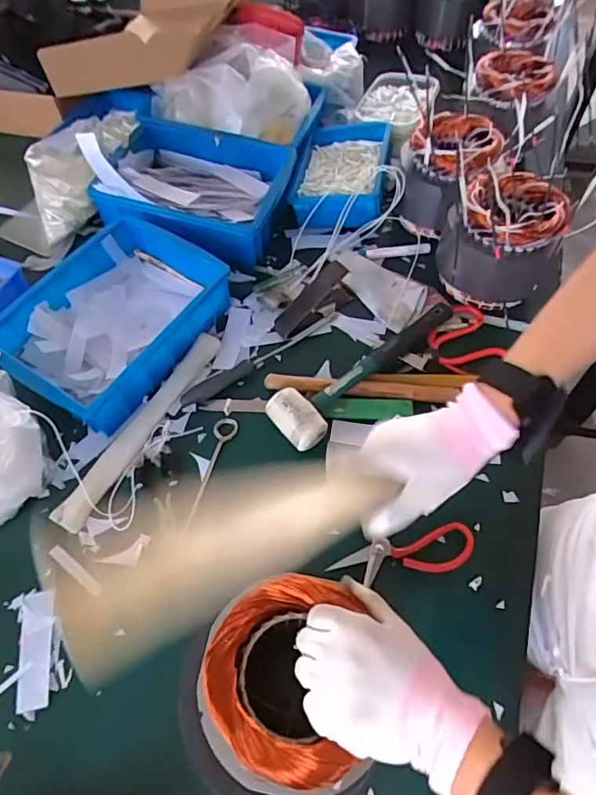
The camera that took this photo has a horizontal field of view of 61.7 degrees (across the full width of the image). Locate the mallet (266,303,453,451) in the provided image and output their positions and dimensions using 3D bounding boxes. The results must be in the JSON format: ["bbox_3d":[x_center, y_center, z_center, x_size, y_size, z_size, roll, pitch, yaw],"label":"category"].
[{"bbox_3d":[0.087,-0.045,0.644,0.286,0.043,0.069,-39,64,-20],"label":"mallet"}]

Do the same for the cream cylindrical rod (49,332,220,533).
[{"bbox_3d":[-0.195,0.031,0.628,0.034,0.020,0.297,24,62,17],"label":"cream cylindrical rod"}]

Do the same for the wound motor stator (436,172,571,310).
[{"bbox_3d":[0.277,-0.216,0.688,0.142,0.135,0.141,4,58,5],"label":"wound motor stator"}]

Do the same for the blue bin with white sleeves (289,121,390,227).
[{"bbox_3d":[0.071,-0.366,0.822,0.142,0.072,0.214,7,58,7],"label":"blue bin with white sleeves"}]

